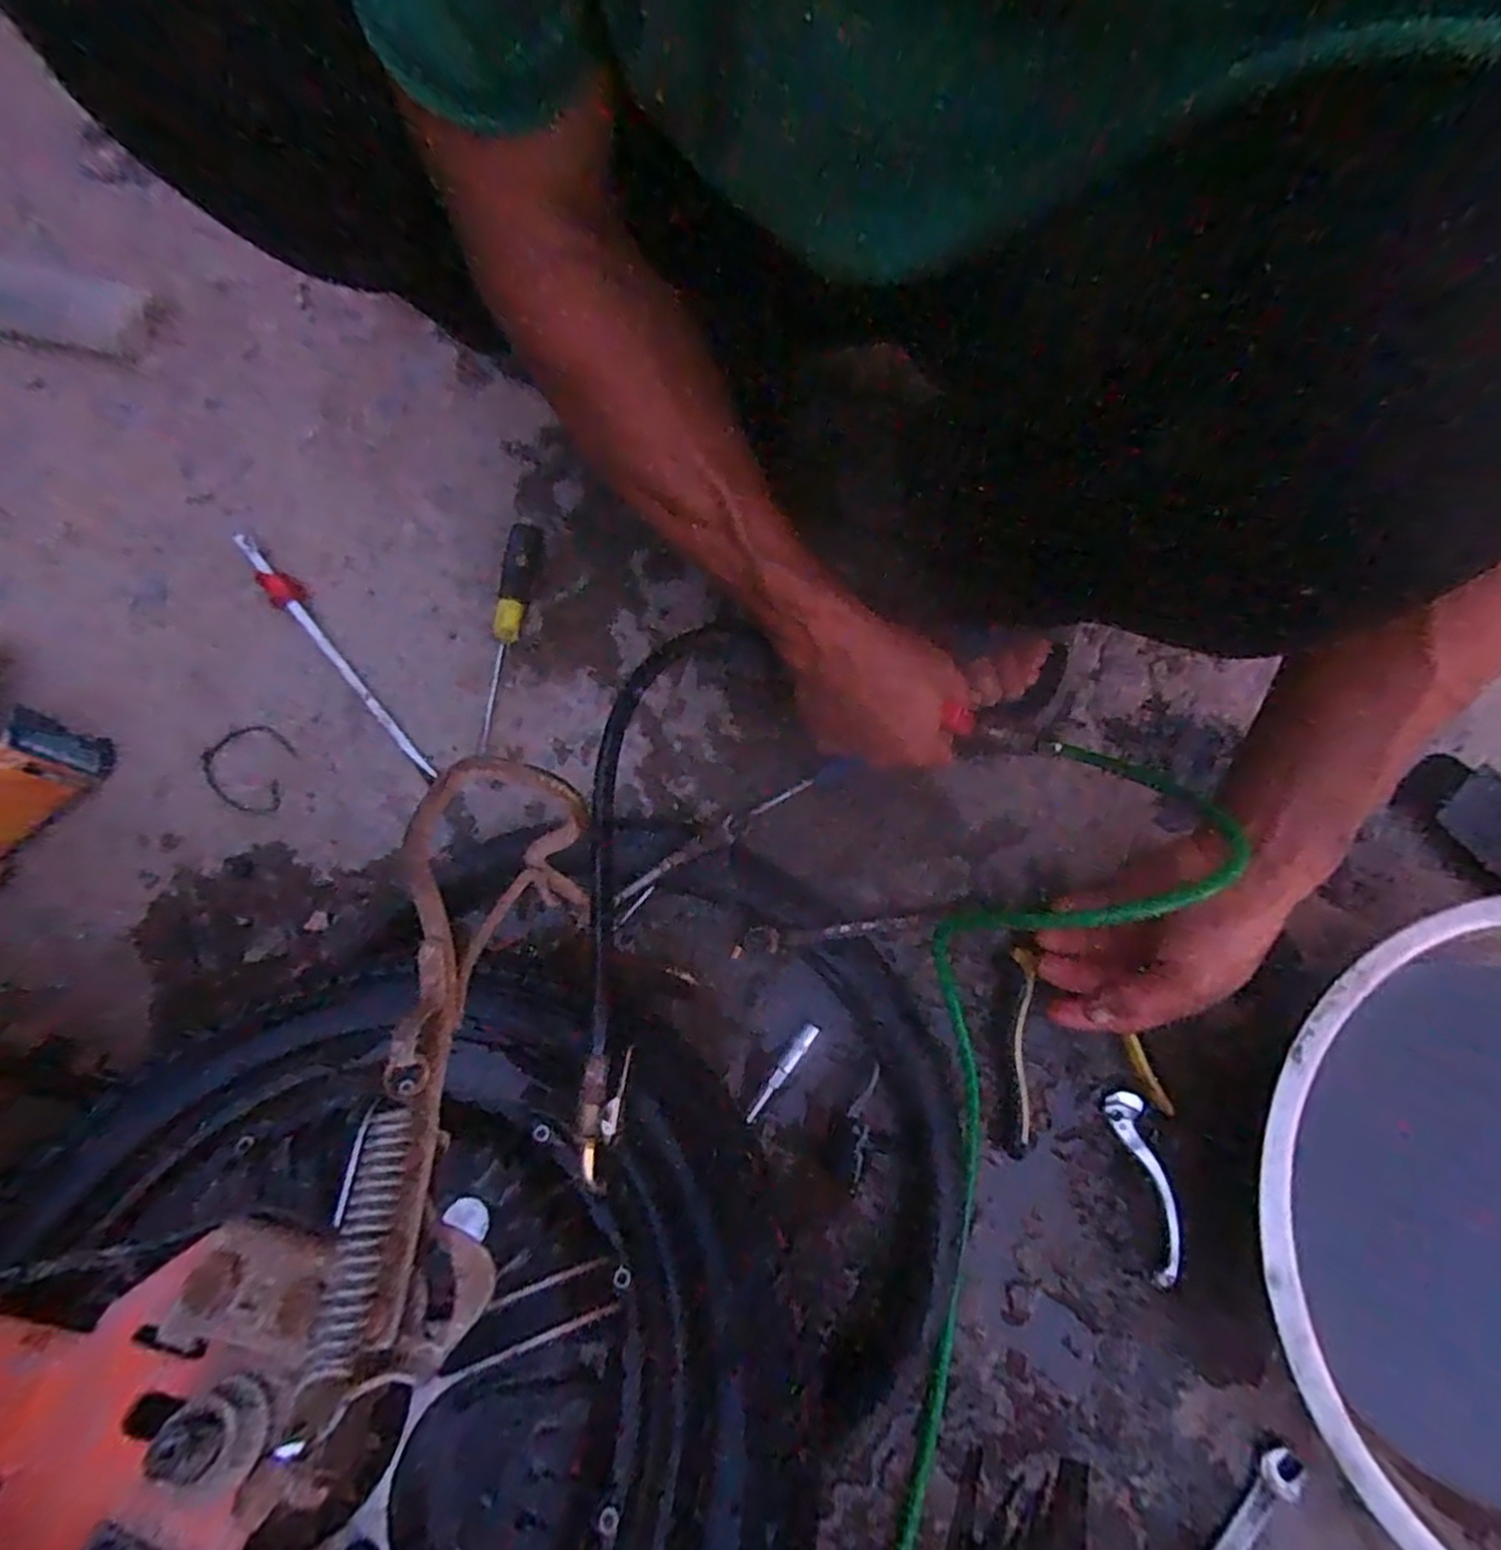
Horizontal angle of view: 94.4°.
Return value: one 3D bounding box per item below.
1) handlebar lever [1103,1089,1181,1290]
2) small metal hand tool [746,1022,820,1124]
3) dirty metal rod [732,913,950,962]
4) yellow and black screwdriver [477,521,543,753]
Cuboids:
[{"bbox_3d":[0.262,0.270,0.458,0.021,0.013,0.114,-10,77,-2],"label":"handlebar lever"},{"bbox_3d":[0.023,0.204,0.477,0.012,0.008,0.075,36,79,8],"label":"small metal hand tool"},{"bbox_3d":[0.064,0.110,0.500,0.153,0.019,0.018,-8,76,-1],"label":"dirty metal rod"},{"bbox_3d":[-0.196,-0.113,0.548,0.023,0.023,0.184,9,77,3],"label":"yellow and black screwdriver"}]

